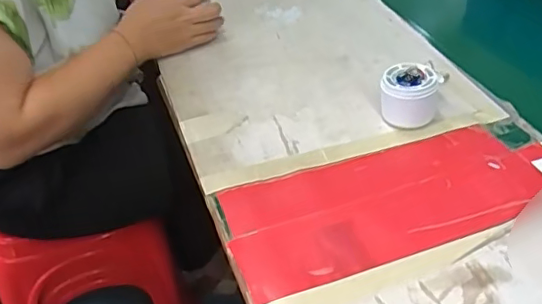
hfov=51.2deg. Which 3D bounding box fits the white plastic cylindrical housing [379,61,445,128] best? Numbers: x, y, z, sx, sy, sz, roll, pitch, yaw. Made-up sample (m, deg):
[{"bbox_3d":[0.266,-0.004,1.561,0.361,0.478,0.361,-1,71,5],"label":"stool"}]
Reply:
[{"bbox_3d":[0.149,-0.060,0.611,0.060,0.052,0.060,20,44,27],"label":"white plastic cylindrical housing"}]

